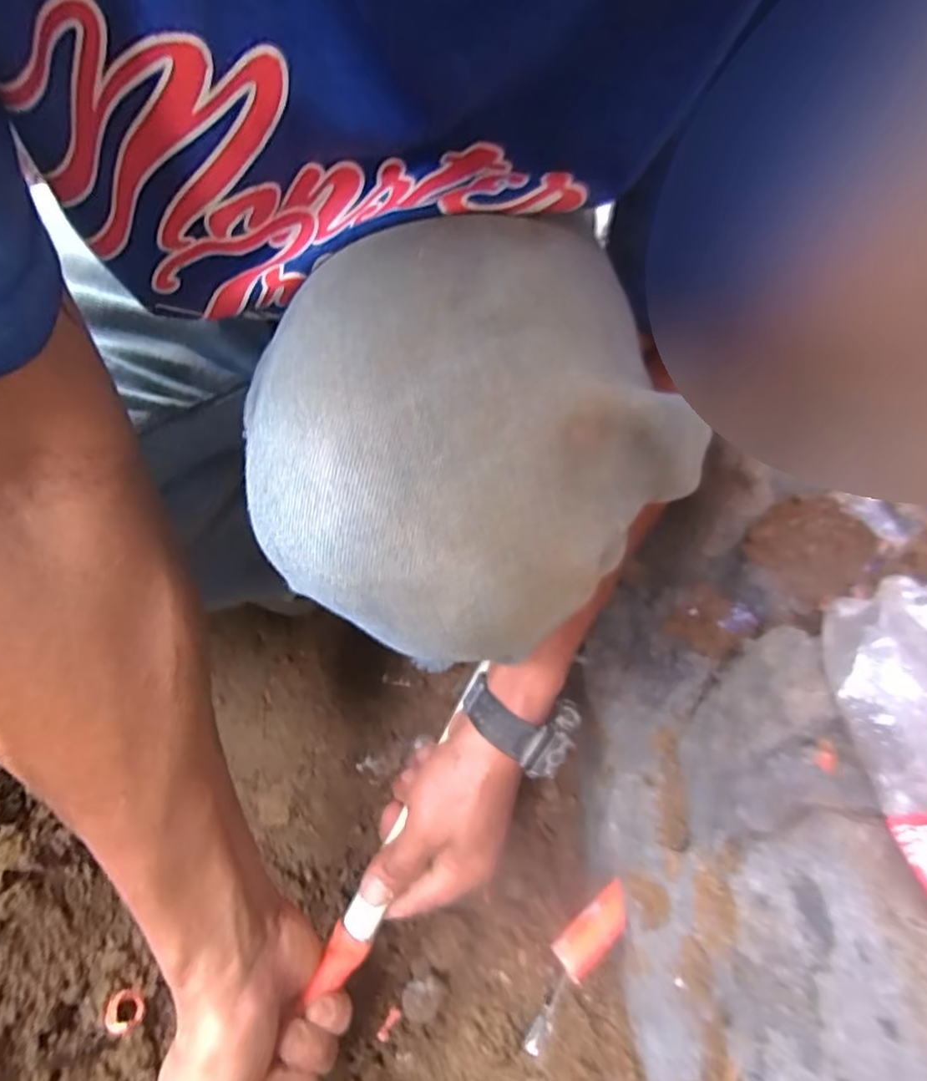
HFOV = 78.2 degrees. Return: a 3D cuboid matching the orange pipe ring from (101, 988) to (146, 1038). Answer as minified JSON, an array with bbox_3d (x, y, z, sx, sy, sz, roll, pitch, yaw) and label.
[{"bbox_3d":[-0.215,0.297,0.359,0.014,0.022,0.023,-40,43,19],"label":"orange pipe ring"}]

